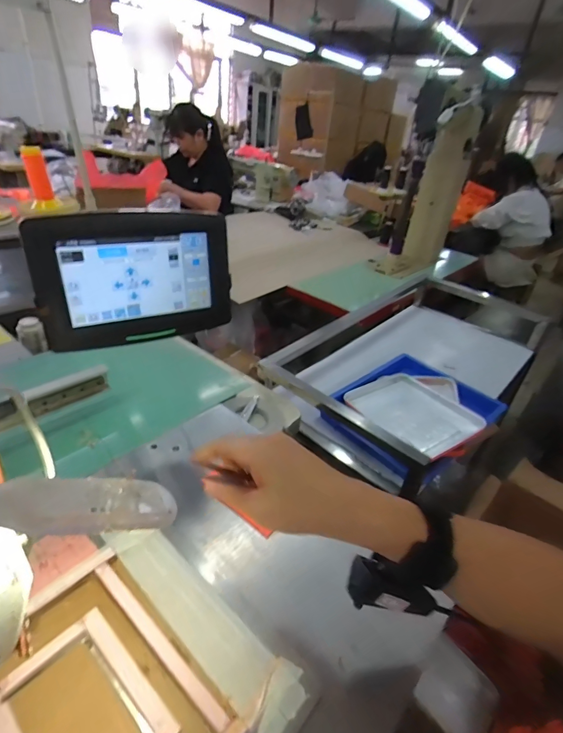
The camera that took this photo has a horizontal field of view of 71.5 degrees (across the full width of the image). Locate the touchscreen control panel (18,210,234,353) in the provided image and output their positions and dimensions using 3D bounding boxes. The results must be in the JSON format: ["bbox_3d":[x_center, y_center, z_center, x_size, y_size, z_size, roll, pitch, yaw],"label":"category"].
[{"bbox_3d":[-0.152,-0.097,0.429,0.202,0.129,0.034,-13,38,-28],"label":"touchscreen control panel"}]

